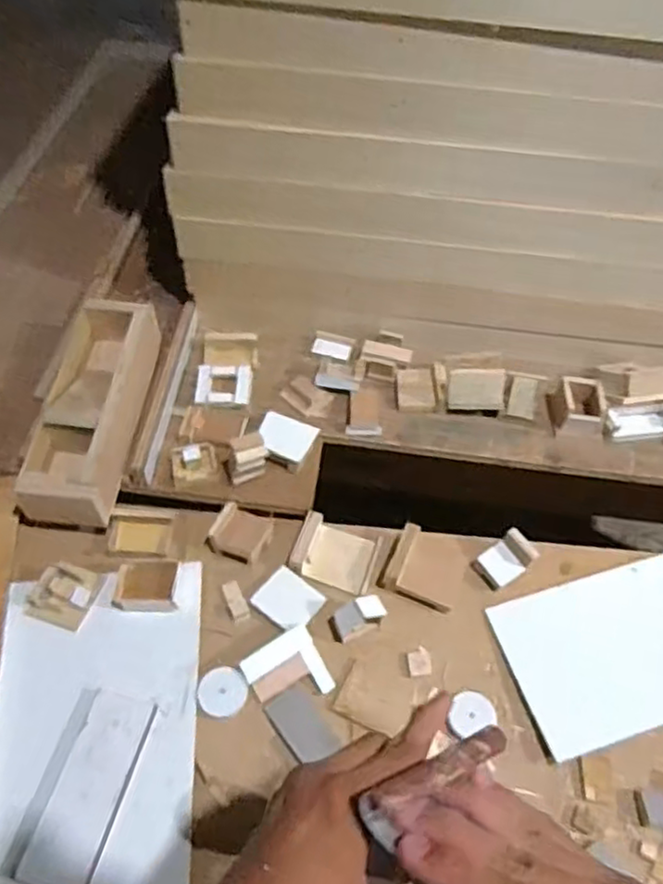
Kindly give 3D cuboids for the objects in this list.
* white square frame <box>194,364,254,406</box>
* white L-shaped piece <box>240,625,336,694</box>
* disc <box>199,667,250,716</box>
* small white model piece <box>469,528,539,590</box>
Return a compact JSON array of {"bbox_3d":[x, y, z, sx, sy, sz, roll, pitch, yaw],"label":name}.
[{"bbox_3d":[-0.160,-0.086,1.007,0.083,0.012,0.062,2,76,-13],"label":"white square frame"},{"bbox_3d":[-0.049,0.267,0.777,0.086,0.014,0.079,-27,62,-20],"label":"white L-shaped piece"},{"bbox_3d":[-0.123,0.283,0.761,0.052,0.008,0.051,2,56,-3],"label":"disc"},{"bbox_3d":[0.225,0.151,0.869,0.068,0.042,0.053,-31,63,-22],"label":"small white model piece"}]

